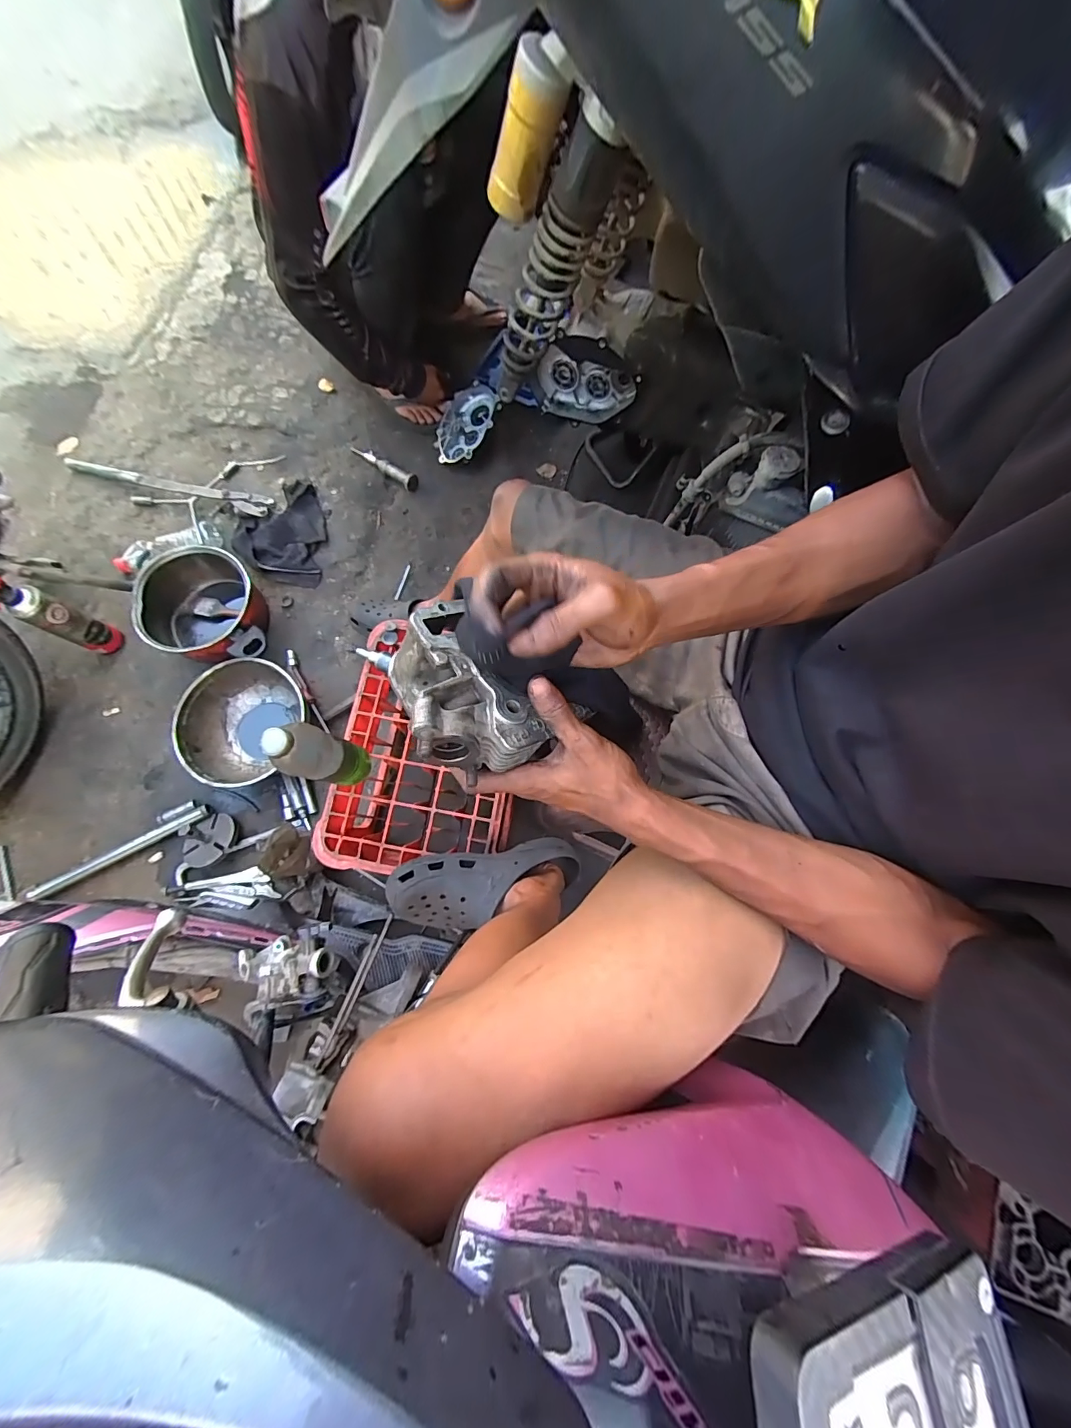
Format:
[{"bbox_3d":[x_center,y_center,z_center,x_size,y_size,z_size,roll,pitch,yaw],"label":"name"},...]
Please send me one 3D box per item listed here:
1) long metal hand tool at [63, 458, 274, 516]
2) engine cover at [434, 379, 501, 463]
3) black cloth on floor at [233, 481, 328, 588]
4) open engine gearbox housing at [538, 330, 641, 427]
[{"bbox_3d":[-0.916,-0.561,1.117,0.531,0.015,0.062,11,76,3],"label":"long metal hand tool"},{"bbox_3d":[-0.174,-0.714,1.109,0.200,0.036,0.156,-43,76,12],"label":"engine cover"},{"bbox_3d":[-0.614,-0.455,1.092,0.220,0.028,0.282,7,76,2],"label":"black cloth on floor"},{"bbox_3d":[0.084,-0.556,0.754,0.169,0.144,0.038,20,76,3],"label":"open engine gearbox housing"}]

